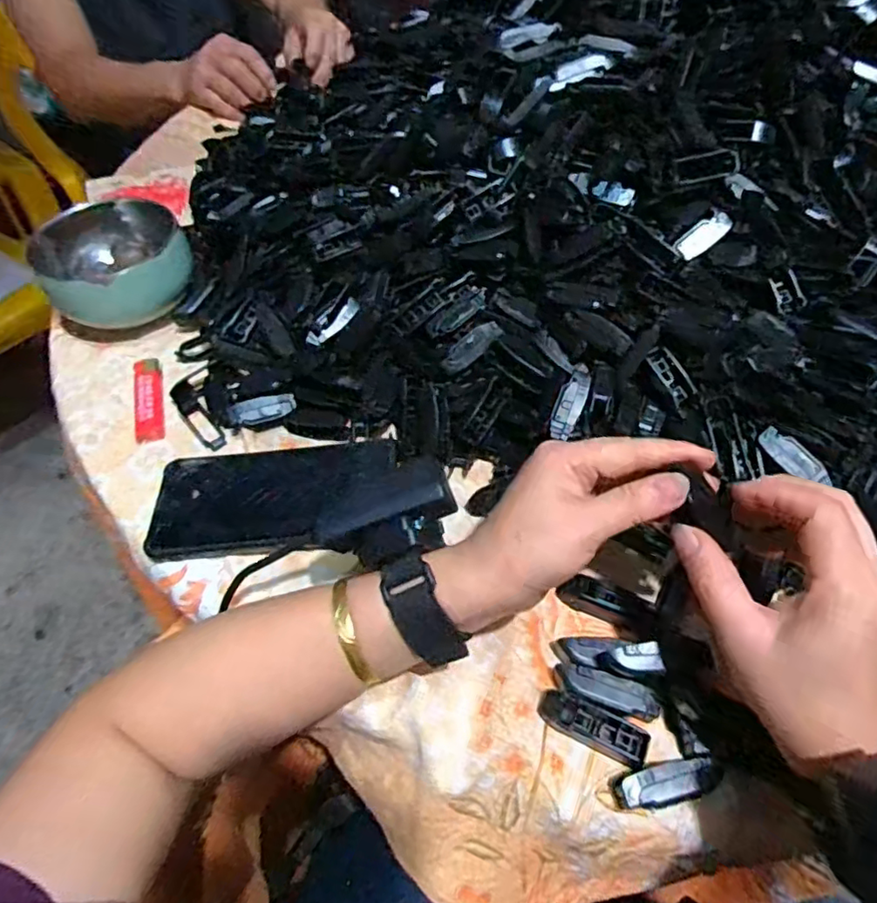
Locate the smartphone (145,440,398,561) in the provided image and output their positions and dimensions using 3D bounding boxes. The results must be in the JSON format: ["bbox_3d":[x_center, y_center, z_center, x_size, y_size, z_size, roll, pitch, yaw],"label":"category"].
[{"bbox_3d":[-0.110,0.029,0.397,0.160,0.009,0.074,-6,53,-1],"label":"smartphone"}]

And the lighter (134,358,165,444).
[{"bbox_3d":[-0.227,-0.044,0.461,0.021,0.010,0.091,-16,54,-9],"label":"lighter"}]

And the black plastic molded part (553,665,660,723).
[{"bbox_3d":[0.090,0.130,0.317,0.055,0.012,0.016,15,55,14],"label":"black plastic molded part"}]

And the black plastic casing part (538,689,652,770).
[{"bbox_3d":[0.082,0.146,0.312,0.056,0.010,0.019,21,57,18],"label":"black plastic casing part"}]

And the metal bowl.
[{"bbox_3d":[-0.277,-0.163,0.502,0.113,0.062,0.113,-2,53,2],"label":"metal bowl"}]

